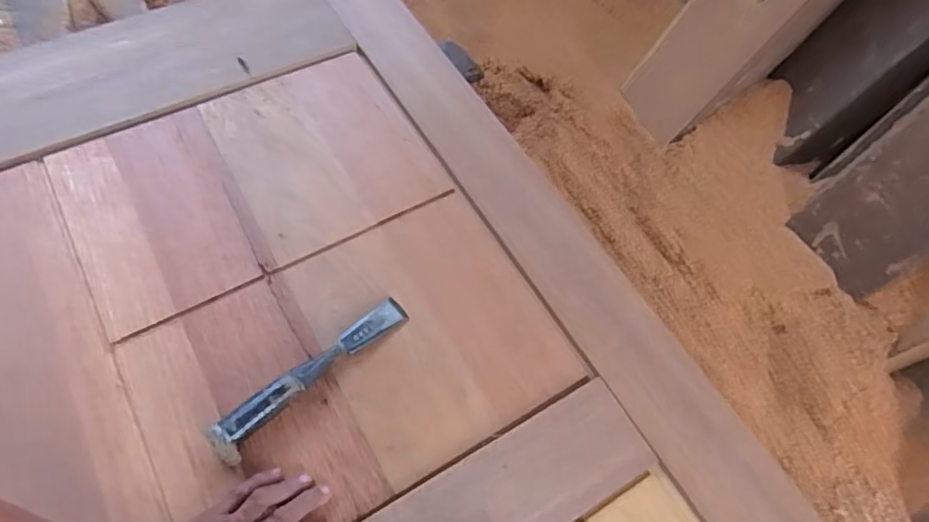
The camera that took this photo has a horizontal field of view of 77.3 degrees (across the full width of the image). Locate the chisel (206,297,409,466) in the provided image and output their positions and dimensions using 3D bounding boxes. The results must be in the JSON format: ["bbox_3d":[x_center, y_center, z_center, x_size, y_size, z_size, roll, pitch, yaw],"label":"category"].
[{"bbox_3d":[-0.159,0.117,0.619,0.035,0.047,0.236,40,68,20],"label":"chisel"}]

